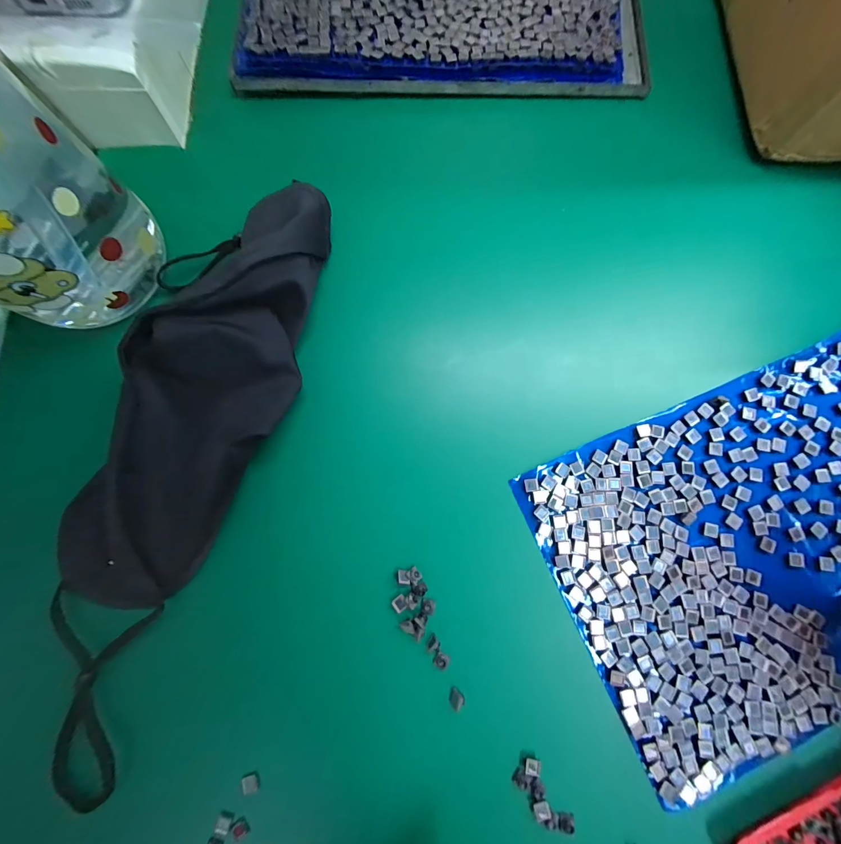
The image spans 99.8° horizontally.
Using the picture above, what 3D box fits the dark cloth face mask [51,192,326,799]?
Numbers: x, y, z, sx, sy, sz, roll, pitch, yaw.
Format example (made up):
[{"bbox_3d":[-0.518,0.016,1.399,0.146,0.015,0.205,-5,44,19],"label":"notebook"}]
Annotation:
[{"bbox_3d":[-0.108,0.011,0.162,0.063,0.039,0.268,22,79,4],"label":"dark cloth face mask"}]

